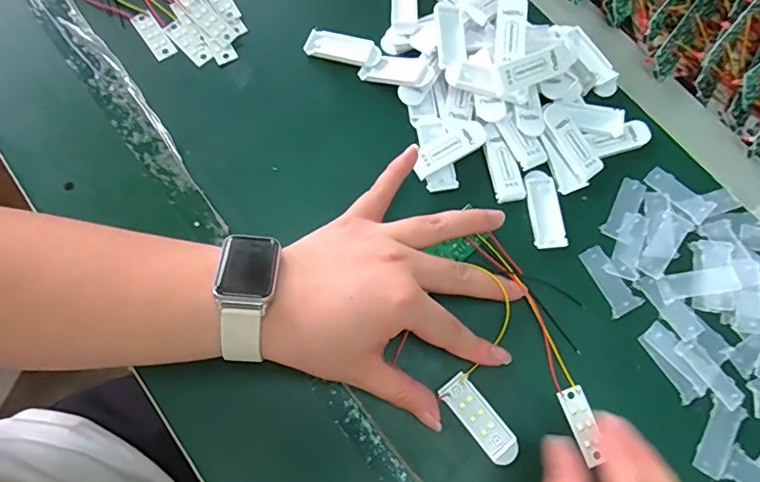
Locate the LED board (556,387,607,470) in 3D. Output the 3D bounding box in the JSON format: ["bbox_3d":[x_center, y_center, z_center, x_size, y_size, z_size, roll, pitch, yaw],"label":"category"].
[{"bbox_3d":[0.124,0.113,0.310,0.017,0.004,0.043,-12,69,-6],"label":"LED board"}]

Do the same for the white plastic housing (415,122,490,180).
[{"bbox_3d":[0.049,-0.064,0.355,0.058,0.010,0.020,-29,76,-11],"label":"white plastic housing"}]

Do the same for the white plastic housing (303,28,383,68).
[{"bbox_3d":[-0.028,-0.145,0.382,0.058,0.015,0.020,19,73,4],"label":"white plastic housing"}]

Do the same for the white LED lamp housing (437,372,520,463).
[{"bbox_3d":[0.061,0.109,0.308,0.021,0.004,0.057,-37,77,-13],"label":"white LED lamp housing"}]

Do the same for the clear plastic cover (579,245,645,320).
[{"bbox_3d":[0.154,0.026,0.337,0.022,0.004,0.048,-26,75,-10],"label":"clear plastic cover"}]

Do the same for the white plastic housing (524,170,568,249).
[{"bbox_3d":[0.115,-0.022,0.351,0.021,0.005,0.056,-4,72,-4],"label":"white plastic housing"}]

